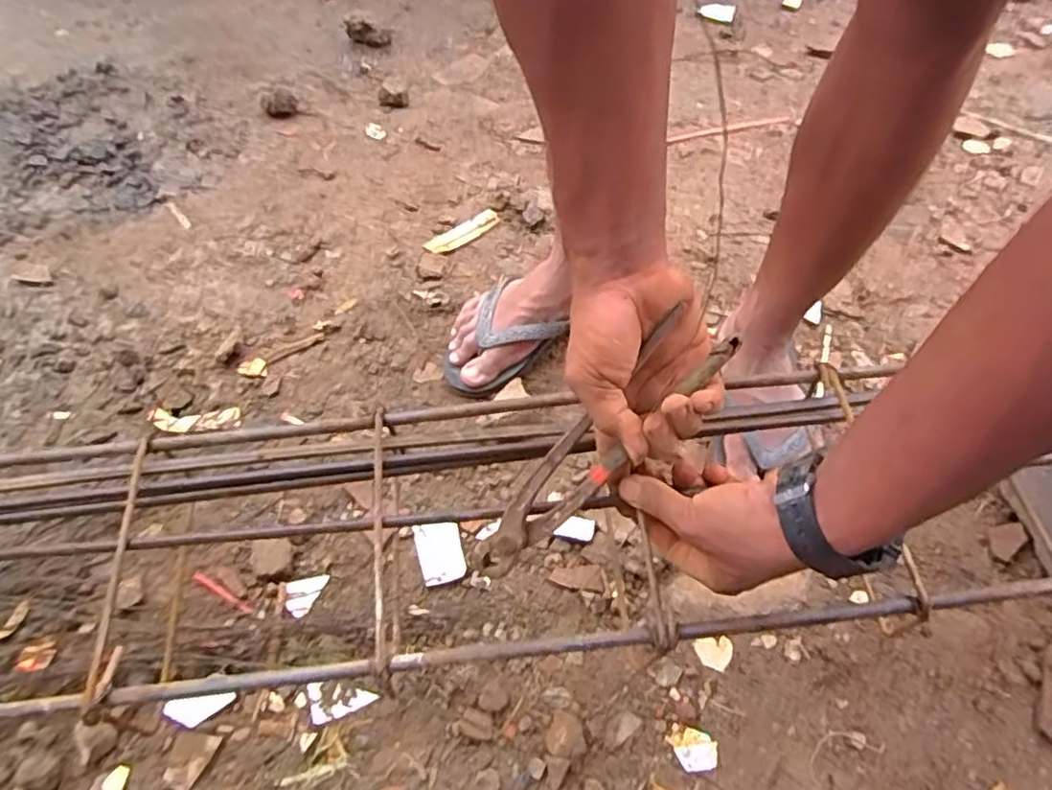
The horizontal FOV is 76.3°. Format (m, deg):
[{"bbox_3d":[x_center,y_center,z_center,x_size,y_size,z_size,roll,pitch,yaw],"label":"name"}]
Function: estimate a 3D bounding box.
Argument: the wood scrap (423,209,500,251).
[{"bbox_3d":[-0.087,-0.225,0.929,0.113,0.009,0.033,-34,62,-19],"label":"wood scrap"}]

